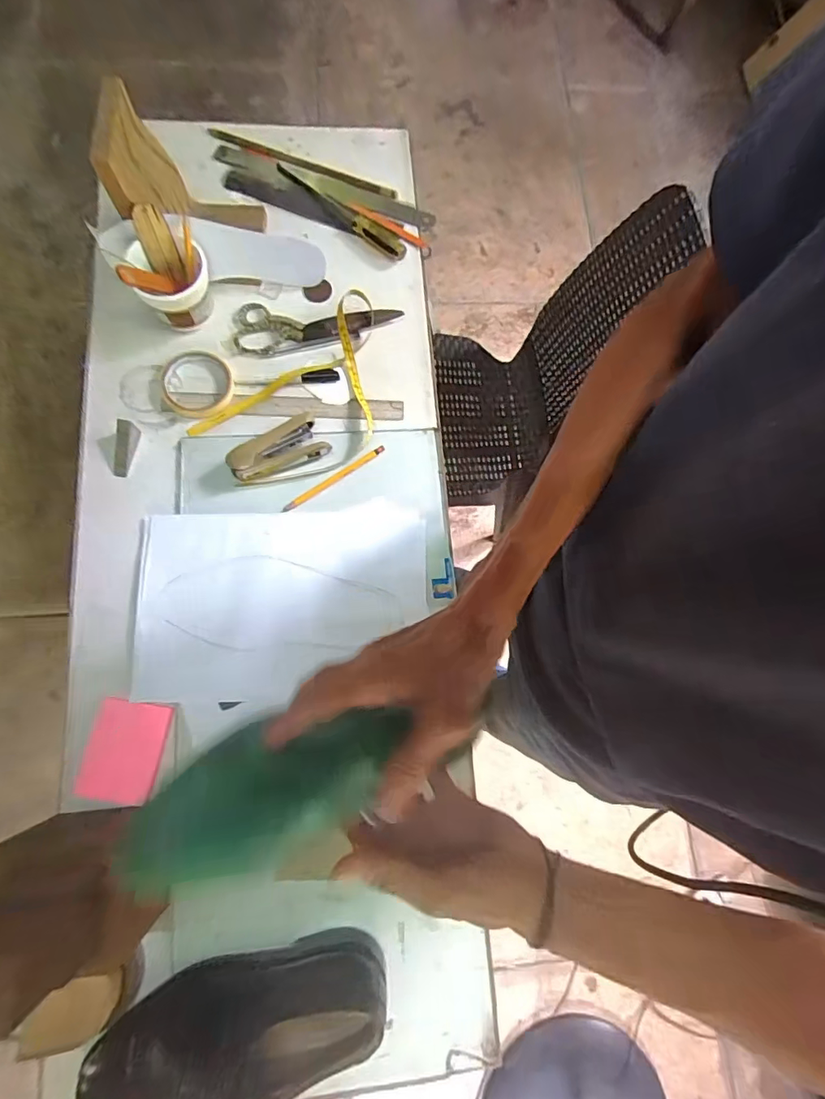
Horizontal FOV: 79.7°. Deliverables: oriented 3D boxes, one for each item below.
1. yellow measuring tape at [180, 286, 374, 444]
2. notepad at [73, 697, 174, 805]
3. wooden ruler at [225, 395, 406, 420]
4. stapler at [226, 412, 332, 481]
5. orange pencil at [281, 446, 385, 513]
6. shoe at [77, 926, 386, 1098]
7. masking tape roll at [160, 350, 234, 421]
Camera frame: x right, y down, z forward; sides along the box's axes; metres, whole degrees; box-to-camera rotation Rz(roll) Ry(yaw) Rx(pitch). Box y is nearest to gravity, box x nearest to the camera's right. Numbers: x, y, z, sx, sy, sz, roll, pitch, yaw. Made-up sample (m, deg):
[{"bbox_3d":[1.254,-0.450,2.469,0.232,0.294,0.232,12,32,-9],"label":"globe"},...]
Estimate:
[{"bbox_3d":[-0.161,-0.235,0.624,0.218,0.030,0.189,1,78,-5],"label":"yellow measuring tape"},{"bbox_3d":[-0.306,0.213,0.526,0.078,0.009,0.097,9,77,-3],"label":"notepad"},{"bbox_3d":[-0.118,-0.181,0.631,0.210,0.004,0.028,0,81,-7],"label":"wooden ruler"},{"bbox_3d":[-0.163,-0.119,0.595,0.116,0.032,0.056,-26,82,-11],"label":"stapler"},{"bbox_3d":[-0.097,-0.088,0.614,0.146,0.009,0.010,-34,83,-11],"label":"orange pencil"},{"bbox_3d":[-0.171,0.439,0.444,0.299,0.103,0.087,-18,80,-10],"label":"shoe"},{"bbox_3d":[-0.268,-0.204,0.614,0.084,0.013,0.085,1,78,-5],"label":"masking tape roll"}]

